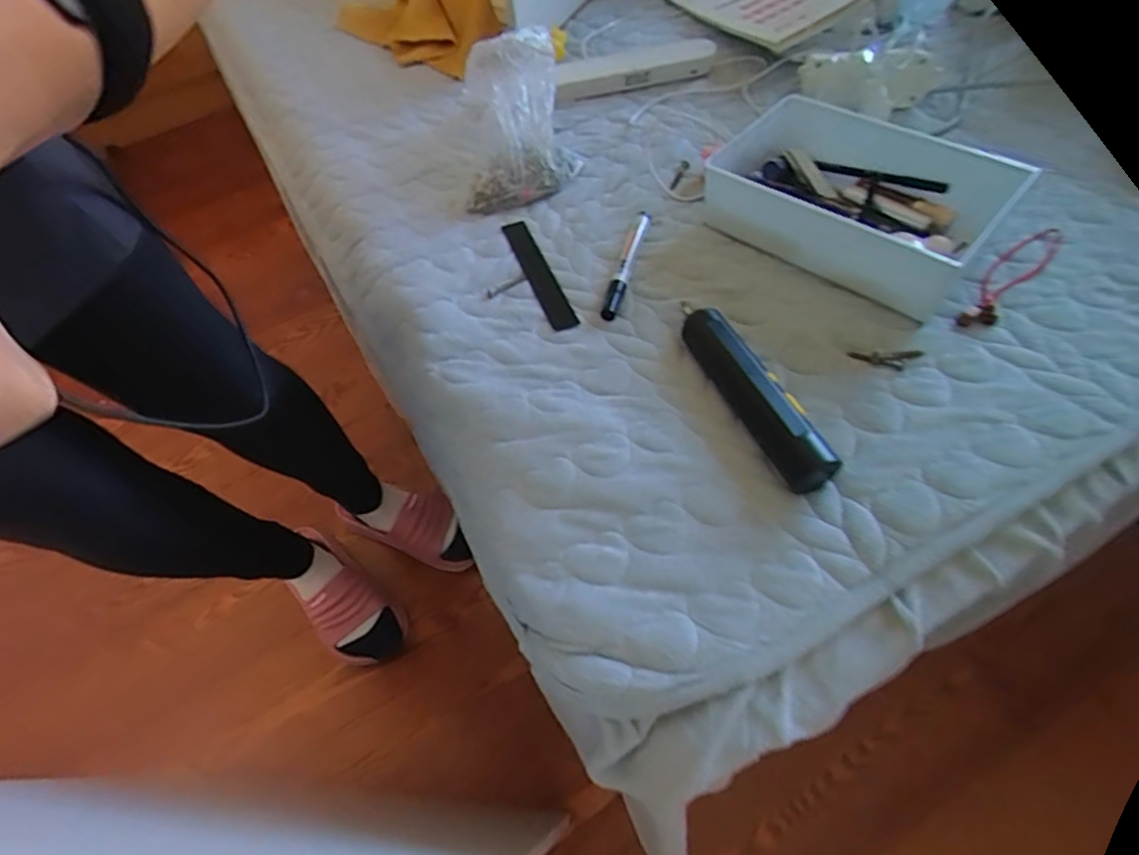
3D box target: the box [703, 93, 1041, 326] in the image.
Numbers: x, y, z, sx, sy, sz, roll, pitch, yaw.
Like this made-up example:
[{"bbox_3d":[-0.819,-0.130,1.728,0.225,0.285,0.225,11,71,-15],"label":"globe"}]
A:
[{"bbox_3d":[0.252,-0.216,0.526,0.238,0.063,0.179,33,65,24],"label":"box"}]

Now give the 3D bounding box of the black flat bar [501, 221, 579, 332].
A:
[{"bbox_3d":[-0.028,-0.142,0.538,0.025,0.008,0.155,-21,57,-8],"label":"black flat bar"}]

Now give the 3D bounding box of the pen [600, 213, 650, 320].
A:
[{"bbox_3d":[0.051,-0.146,0.519,0.015,0.015,0.129,12,58,13],"label":"pen"}]

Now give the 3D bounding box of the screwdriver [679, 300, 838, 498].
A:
[{"bbox_3d":[0.130,-0.030,0.425,0.032,0.032,0.167,-20,57,-8],"label":"screwdriver"}]

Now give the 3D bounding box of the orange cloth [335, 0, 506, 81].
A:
[{"bbox_3d":[-0.193,-0.534,0.759,0.214,0.065,0.138,35,71,25],"label":"orange cloth"}]

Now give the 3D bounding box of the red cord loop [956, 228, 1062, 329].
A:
[{"bbox_3d":[0.368,-0.126,0.487,0.158,0.007,0.033,-39,62,-19],"label":"red cord loop"}]

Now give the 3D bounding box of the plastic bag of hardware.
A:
[{"bbox_3d":[-0.060,-0.322,0.602,0.121,0.085,0.181,-9,56,-1],"label":"plastic bag of hardware"}]

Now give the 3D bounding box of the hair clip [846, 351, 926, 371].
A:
[{"bbox_3d":[0.241,-0.051,0.444,0.051,0.005,0.017,5,57,8],"label":"hair clip"}]

